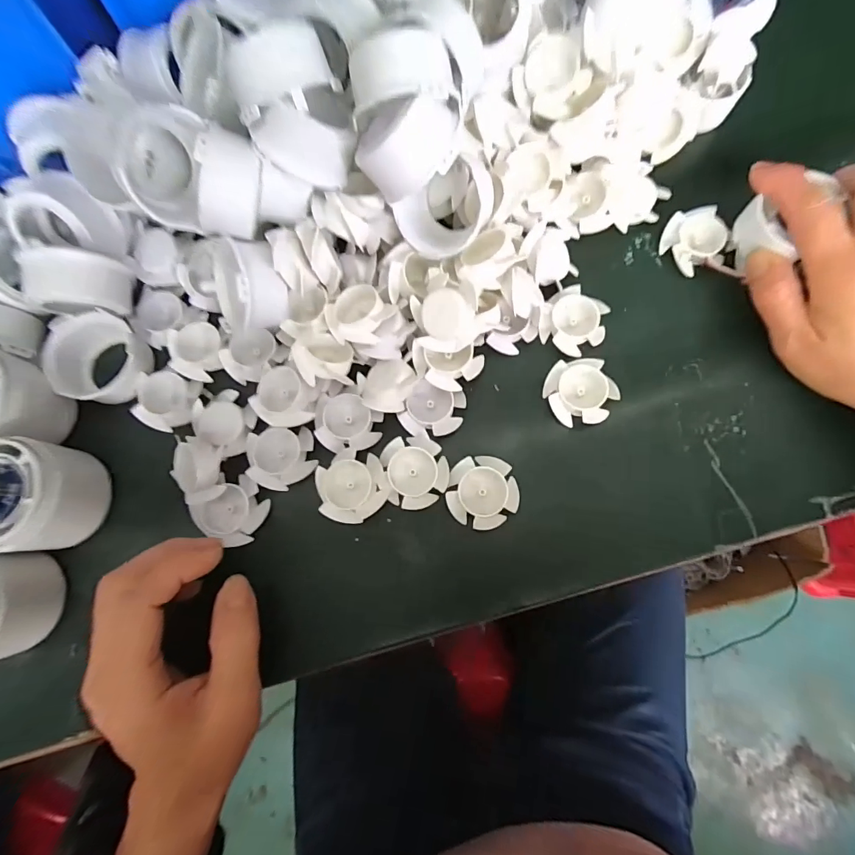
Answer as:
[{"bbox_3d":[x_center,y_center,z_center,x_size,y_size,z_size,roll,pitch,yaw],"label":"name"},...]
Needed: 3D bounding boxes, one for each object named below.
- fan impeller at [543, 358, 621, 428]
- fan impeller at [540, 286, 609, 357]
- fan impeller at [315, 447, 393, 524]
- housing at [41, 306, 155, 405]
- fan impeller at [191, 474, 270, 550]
[{"bbox_3d":[0.091,-0.021,0.269,0.039,0.014,0.038,0,78,1],"label":"fan impeller"},{"bbox_3d":[0.090,-0.065,0.278,0.039,0.014,0.036,0,78,1],"label":"fan impeller"},{"bbox_3d":[-0.043,0.033,0.256,0.038,0.011,0.040,-22,79,-3],"label":"fan impeller"},{"bbox_3d":[-0.199,-0.041,0.278,0.054,0.033,0.052,0,78,1],"label":"housing"},{"bbox_3d":[-0.111,0.045,0.253,0.035,0.018,0.036,0,78,1],"label":"fan impeller"}]

